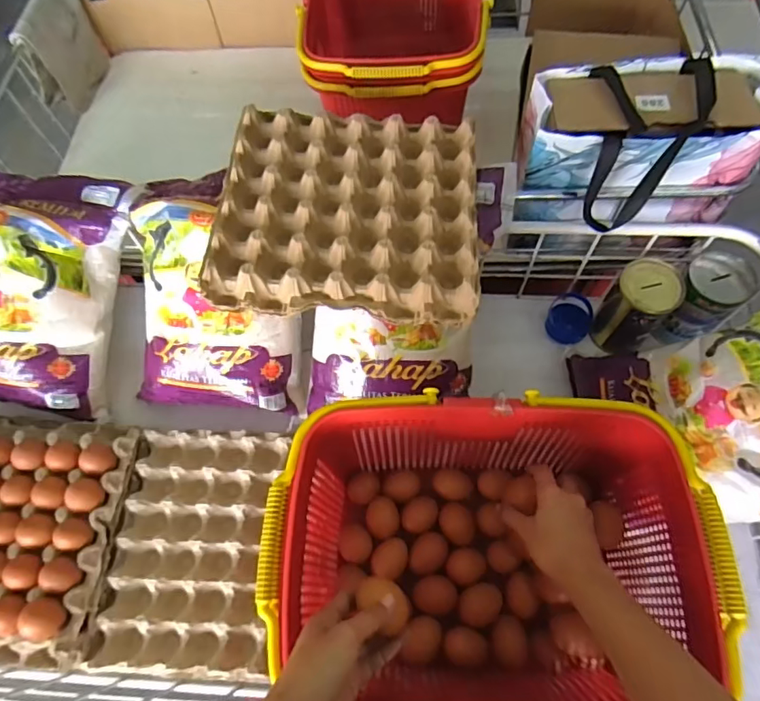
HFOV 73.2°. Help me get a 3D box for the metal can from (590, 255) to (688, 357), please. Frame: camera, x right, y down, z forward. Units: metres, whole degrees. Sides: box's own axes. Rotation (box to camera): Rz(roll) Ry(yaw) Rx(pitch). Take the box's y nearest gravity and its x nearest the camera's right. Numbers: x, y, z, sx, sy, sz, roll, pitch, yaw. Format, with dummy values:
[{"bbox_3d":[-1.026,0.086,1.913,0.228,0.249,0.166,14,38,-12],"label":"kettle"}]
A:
[{"bbox_3d":[0.373,-0.060,0.751,0.079,0.139,0.081,-1,66,2],"label":"metal can"}]

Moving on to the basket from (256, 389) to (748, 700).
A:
[{"bbox_3d":[0.105,0.231,0.557,0.419,0.200,0.318,4,66,4],"label":"basket"}]

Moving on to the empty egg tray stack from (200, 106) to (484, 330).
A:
[{"bbox_3d":[-0.036,-0.181,0.638,0.305,0.051,0.301,3,66,3],"label":"empty egg tray stack"}]

